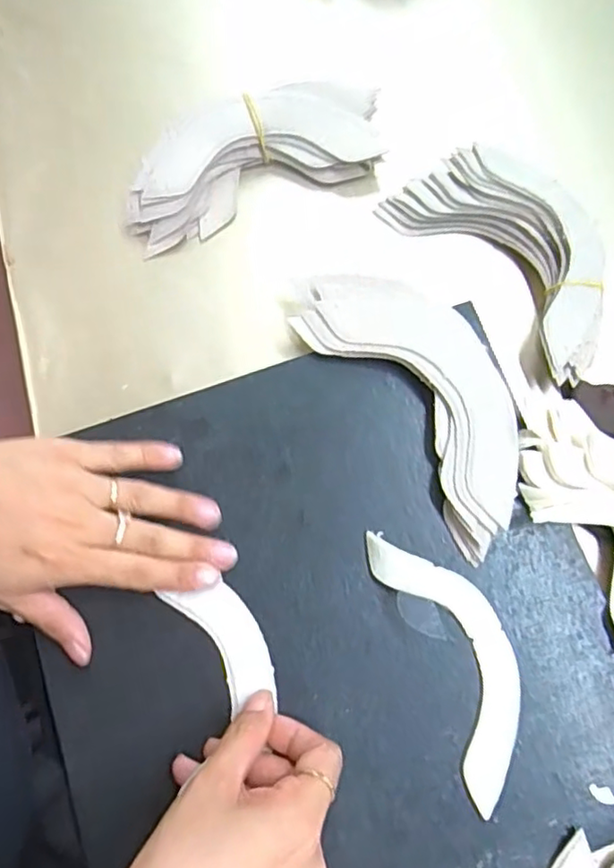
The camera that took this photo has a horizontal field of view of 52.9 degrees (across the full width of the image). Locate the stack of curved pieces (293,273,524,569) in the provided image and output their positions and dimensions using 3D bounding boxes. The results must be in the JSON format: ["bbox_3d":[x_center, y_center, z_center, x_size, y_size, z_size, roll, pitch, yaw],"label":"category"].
[{"bbox_3d":[0.072,-0.026,0.358,0.081,0.023,0.173,-35,77,-7],"label":"stack of curved pieces"}]

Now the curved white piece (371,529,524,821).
[{"bbox_3d":[0.082,0.116,0.326,0.050,0.017,0.143,-23,76,-4],"label":"curved white piece"}]

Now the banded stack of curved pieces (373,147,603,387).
[{"bbox_3d":[0.135,-0.120,0.399,0.085,0.033,0.167,-38,78,-7],"label":"banded stack of curved pieces"}]

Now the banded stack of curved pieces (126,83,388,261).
[{"bbox_3d":[-0.037,-0.194,0.424,0.192,0.036,0.079,-21,76,-4],"label":"banded stack of curved pieces"}]

